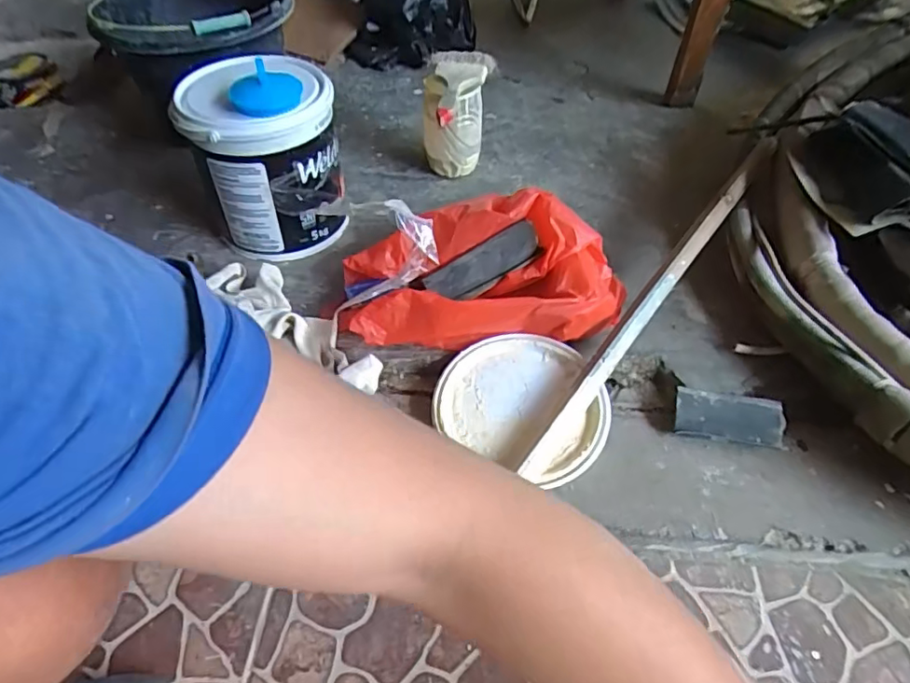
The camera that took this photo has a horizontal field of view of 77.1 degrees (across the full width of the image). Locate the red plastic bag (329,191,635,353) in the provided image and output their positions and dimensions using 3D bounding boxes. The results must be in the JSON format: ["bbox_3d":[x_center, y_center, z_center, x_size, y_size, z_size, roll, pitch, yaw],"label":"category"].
[{"bbox_3d":[0.032,-0.074,0.650,0.315,0.110,0.143,-3,49,0],"label":"red plastic bag"}]

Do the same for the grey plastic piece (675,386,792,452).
[{"bbox_3d":[0.277,0.079,0.581,0.100,0.015,0.051,10,71,18],"label":"grey plastic piece"}]

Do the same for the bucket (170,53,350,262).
[{"bbox_3d":[-0.227,-0.218,0.712,0.176,0.207,0.171,-9,49,-5],"label":"bucket"}]

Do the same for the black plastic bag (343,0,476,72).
[{"bbox_3d":[-0.095,-0.616,1.063,0.262,0.177,0.145,20,53,19],"label":"black plastic bag"}]

